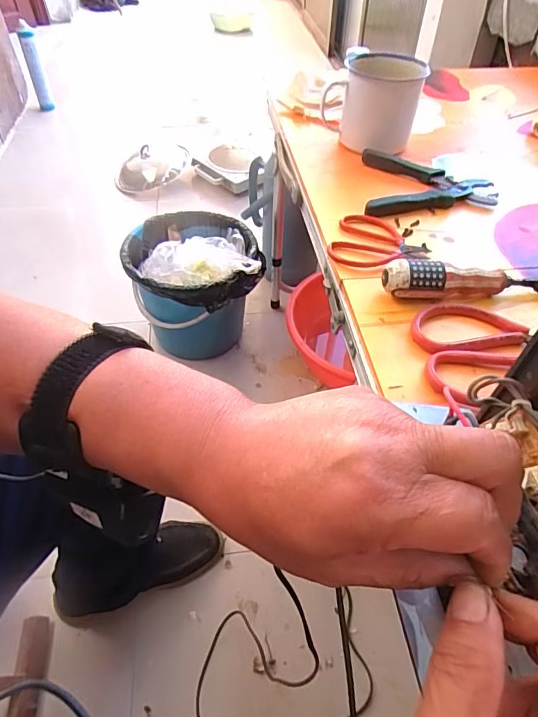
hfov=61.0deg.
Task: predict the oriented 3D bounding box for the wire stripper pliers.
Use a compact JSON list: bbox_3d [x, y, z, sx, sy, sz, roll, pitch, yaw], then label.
[{"bbox_3d":[0.194,-0.205,0.552,0.154,0.024,0.134,7,49,4],"label":"wire stripper pliers"}]

